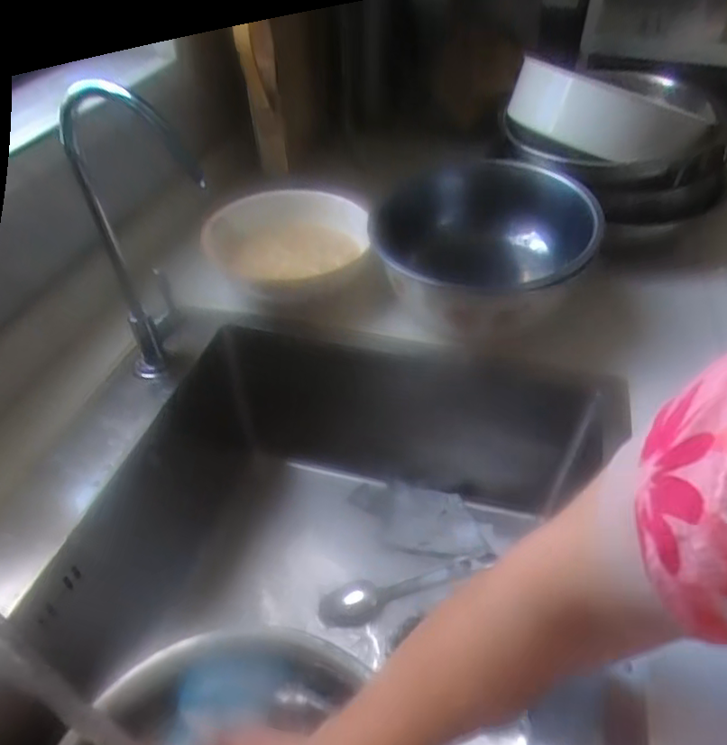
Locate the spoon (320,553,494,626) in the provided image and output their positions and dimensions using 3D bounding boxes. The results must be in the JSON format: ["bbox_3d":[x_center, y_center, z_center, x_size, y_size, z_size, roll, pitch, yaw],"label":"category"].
[{"bbox_3d":[0.045,0.213,0.583,0.178,0.026,0.039,-10,43,-9],"label":"spoon"}]

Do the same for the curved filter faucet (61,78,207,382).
[{"bbox_3d":[-0.175,-0.114,0.482,0.041,0.234,0.097,15,45,16],"label":"curved filter faucet"}]

